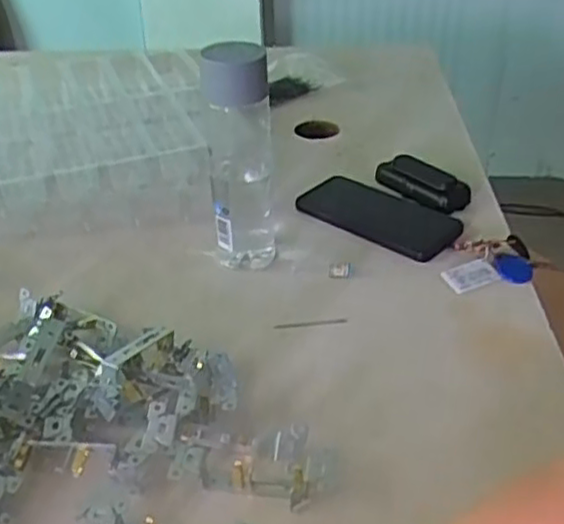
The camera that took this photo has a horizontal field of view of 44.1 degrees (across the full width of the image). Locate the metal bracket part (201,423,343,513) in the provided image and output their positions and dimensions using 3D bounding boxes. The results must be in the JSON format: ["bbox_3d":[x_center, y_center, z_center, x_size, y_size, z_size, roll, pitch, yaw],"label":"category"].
[{"bbox_3d":[-0.005,0.131,0.458,0.083,0.027,0.046,9,36,15],"label":"metal bracket part"}]

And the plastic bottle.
[{"bbox_3d":[-0.036,-0.091,0.614,0.058,0.203,0.061,-5,35,-5],"label":"plastic bottle"}]

